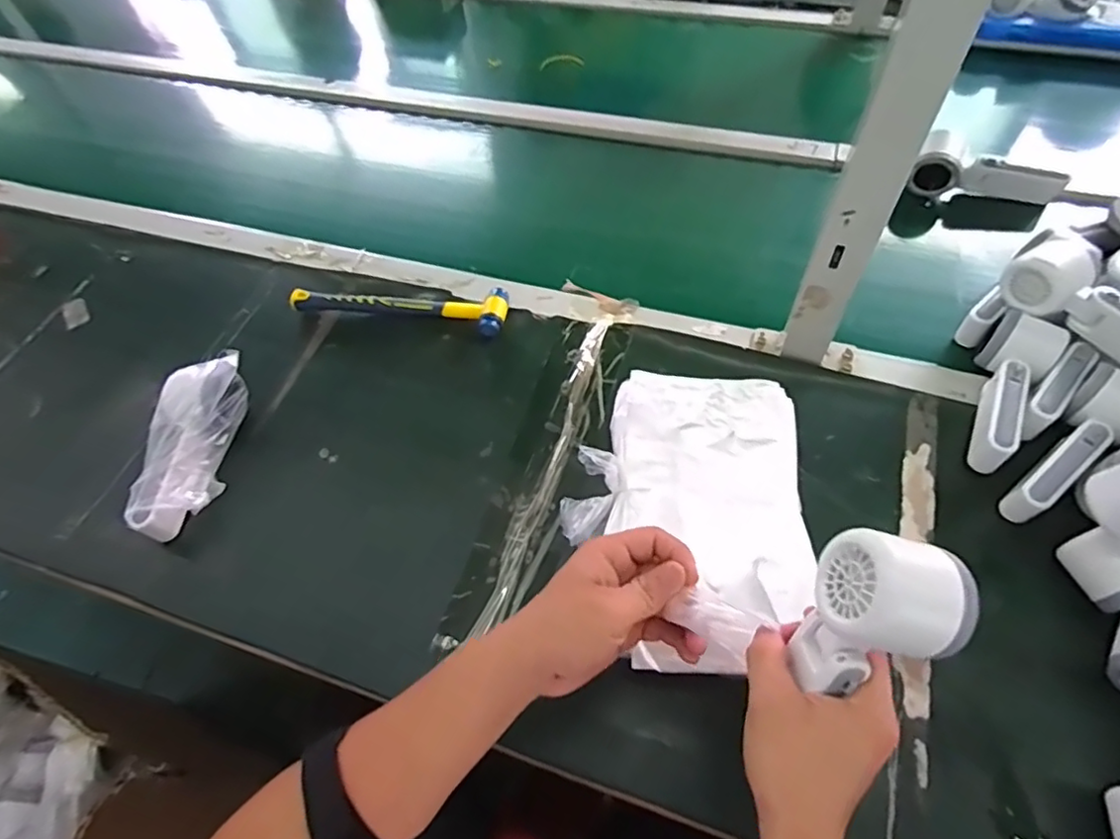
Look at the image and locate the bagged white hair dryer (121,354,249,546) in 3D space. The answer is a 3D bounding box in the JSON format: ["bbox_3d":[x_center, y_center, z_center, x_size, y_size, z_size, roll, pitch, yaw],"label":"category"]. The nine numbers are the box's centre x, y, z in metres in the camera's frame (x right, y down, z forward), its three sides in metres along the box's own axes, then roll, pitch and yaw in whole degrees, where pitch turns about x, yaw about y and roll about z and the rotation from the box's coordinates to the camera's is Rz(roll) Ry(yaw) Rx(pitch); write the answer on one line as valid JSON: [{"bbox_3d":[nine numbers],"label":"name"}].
[{"bbox_3d":[-0.351,0.026,0.573,0.064,0.065,0.174,5,59,8],"label":"bagged white hair dryer"}]

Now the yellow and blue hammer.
[{"bbox_3d":[-0.177,-0.128,0.674,0.240,0.026,0.059,6,59,8],"label":"yellow and blue hammer"}]

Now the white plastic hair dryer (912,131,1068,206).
[{"bbox_3d":[0.501,-0.295,0.711,0.164,0.054,0.050,6,59,8],"label":"white plastic hair dryer"}]

